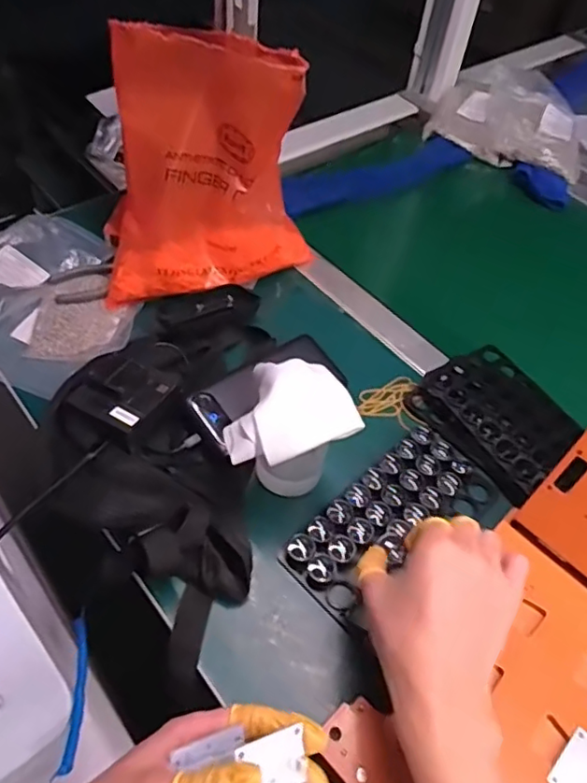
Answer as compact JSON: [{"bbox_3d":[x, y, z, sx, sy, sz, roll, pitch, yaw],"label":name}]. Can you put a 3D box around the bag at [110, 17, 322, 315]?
[{"bbox_3d":[-0.100,-0.233,0.617,0.230,0.230,0.120,-13,54,-12],"label":"bag"}]

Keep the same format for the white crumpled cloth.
[{"bbox_3d":[-0.007,0.013,0.466,0.097,0.032,0.087,-9,53,-12],"label":"white crumpled cloth"}]

